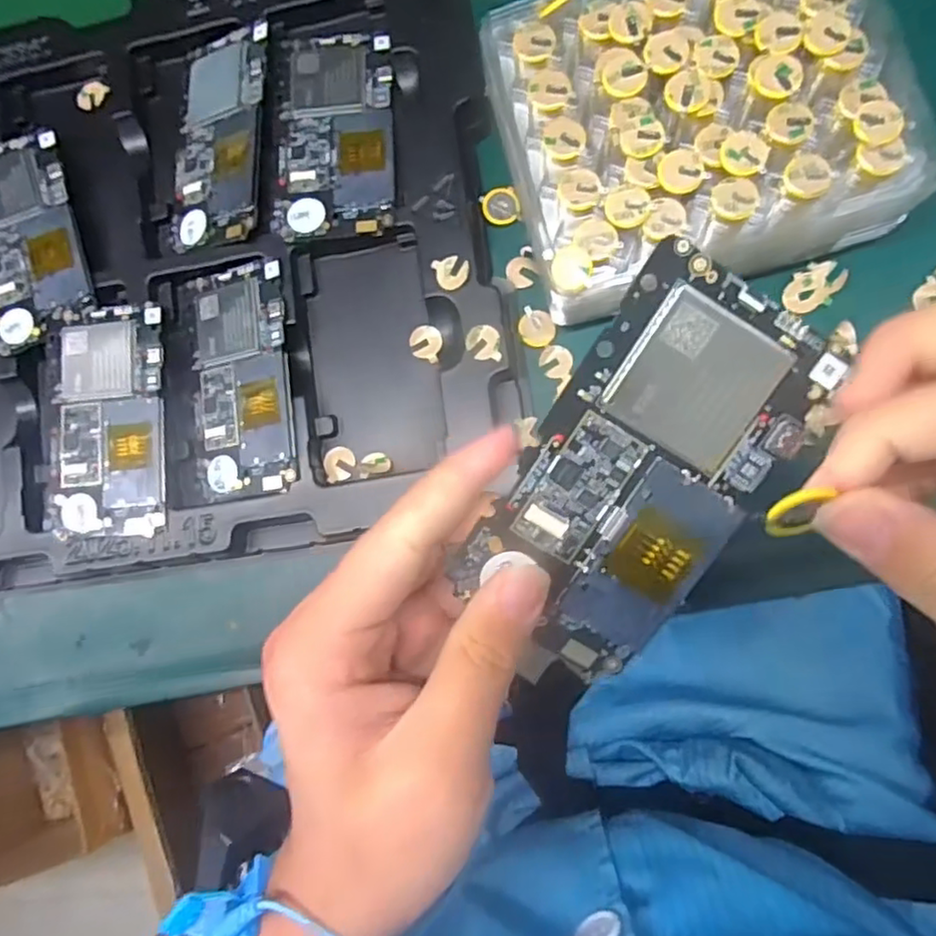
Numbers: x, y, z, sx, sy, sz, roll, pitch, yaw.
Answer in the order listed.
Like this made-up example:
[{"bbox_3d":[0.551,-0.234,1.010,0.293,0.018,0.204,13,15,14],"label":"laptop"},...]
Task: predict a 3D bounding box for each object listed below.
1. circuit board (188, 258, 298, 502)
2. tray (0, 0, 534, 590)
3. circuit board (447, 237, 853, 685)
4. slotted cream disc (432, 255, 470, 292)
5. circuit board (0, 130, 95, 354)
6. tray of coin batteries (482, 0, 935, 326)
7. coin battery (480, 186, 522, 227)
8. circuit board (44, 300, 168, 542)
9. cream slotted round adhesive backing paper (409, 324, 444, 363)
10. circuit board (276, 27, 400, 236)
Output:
[{"bbox_3d":[-0.122,-0.048,0.349,0.057,0.007,0.122,-6,83,6],"label":"circuit board"},{"bbox_3d":[-0.258,-0.101,0.386,0.549,0.035,0.329,-9,83,6],"label":"tray"},{"bbox_3d":[0.053,0.003,0.199,0.067,0.004,0.124,32,102,-4],"label":"circuit board"},{"bbox_3d":[-0.008,-0.101,0.341,0.018,0.007,0.019,-1,84,7],"label":"slotted cream disc"},{"bbox_3d":[-0.257,-0.132,0.376,0.064,0.004,0.121,-19,82,5],"label":"circuit board"},{"bbox_3d":[0.110,-0.164,0.319,0.180,0.059,0.152,-17,82,5],"label":"tray of coin batteries"},{"bbox_3d":[0.018,-0.142,0.354,0.020,0.004,0.019,-7,83,6],"label":"coin battery"},{"bbox_3d":[-0.199,-0.025,0.359,0.067,0.011,0.125,-5,84,6],"label":"circuit board"},{"bbox_3d":[-0.022,-0.067,0.351,0.018,0.004,0.018,-1,84,7],"label":"cream slotted round adhesive backing paper"},{"bbox_3d":[-0.073,-0.186,0.358,0.064,0.008,0.123,-4,84,7],"label":"circuit board"}]

